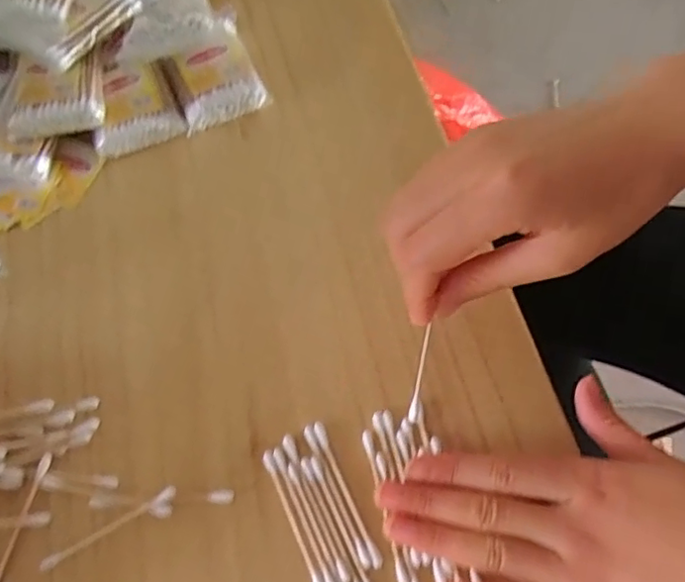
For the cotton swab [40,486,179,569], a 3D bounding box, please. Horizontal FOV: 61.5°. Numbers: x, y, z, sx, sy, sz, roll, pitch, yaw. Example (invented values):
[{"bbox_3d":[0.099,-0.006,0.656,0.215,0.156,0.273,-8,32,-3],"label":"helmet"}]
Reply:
[{"bbox_3d":[-0.113,0.113,0.275,0.070,0.006,0.006,-27,68,-10],"label":"cotton swab"}]

